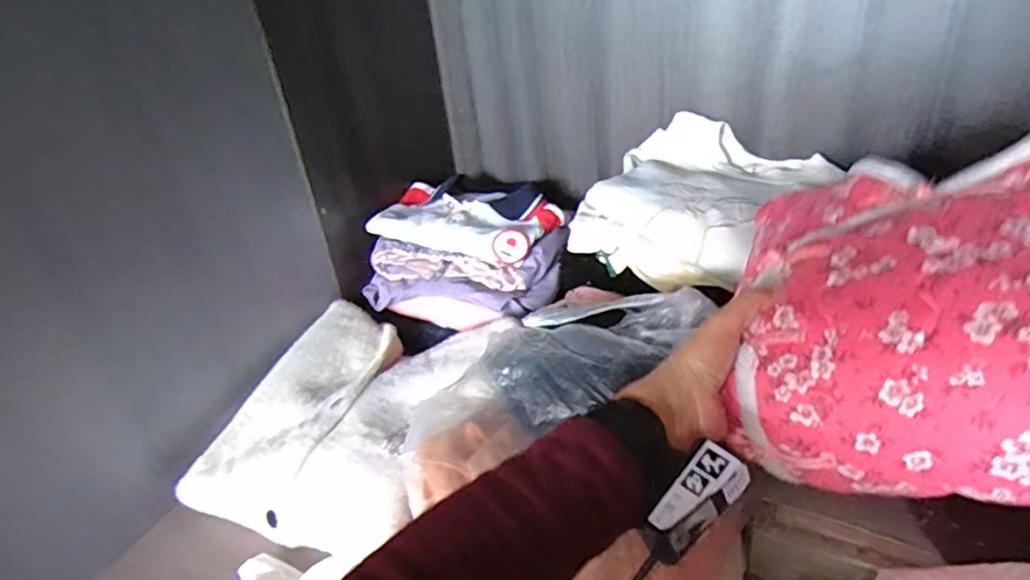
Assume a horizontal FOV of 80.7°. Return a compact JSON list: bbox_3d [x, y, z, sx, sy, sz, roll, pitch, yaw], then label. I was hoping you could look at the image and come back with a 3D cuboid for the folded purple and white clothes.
[{"bbox_3d":[-0.064,-0.059,0.852,0.264,0.115,0.246,3,32,19],"label":"folded purple and white clothes"}]

